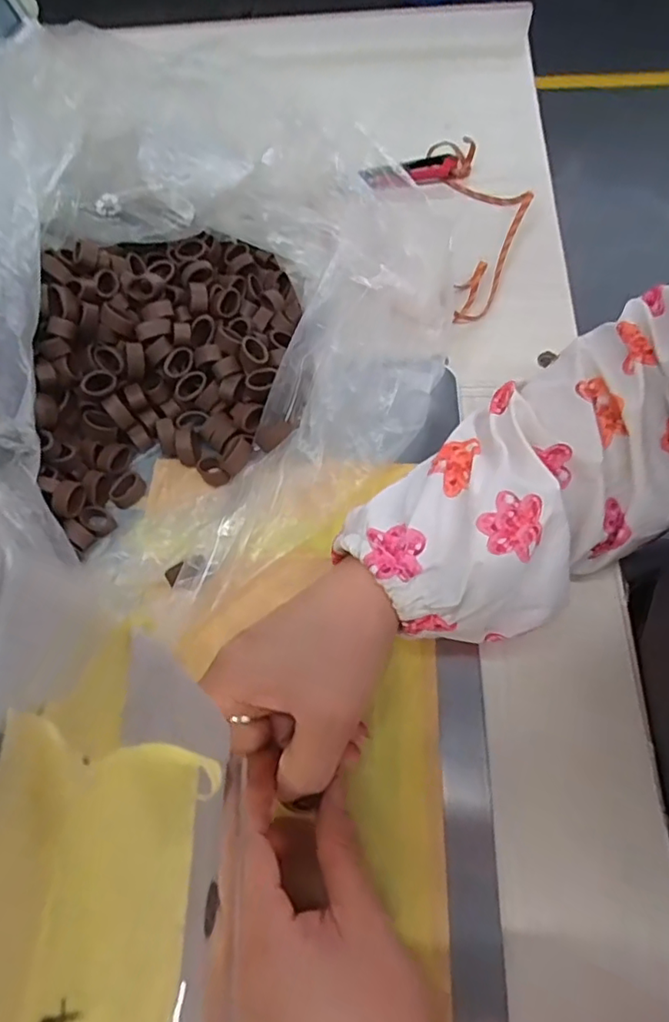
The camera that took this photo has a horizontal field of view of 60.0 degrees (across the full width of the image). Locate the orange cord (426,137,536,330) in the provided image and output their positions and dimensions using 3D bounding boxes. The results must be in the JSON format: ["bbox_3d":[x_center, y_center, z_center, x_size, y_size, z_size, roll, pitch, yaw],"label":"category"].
[{"bbox_3d":[0.105,-0.204,0.401,0.061,0.026,0.158,-3,64,1],"label":"orange cord"}]

